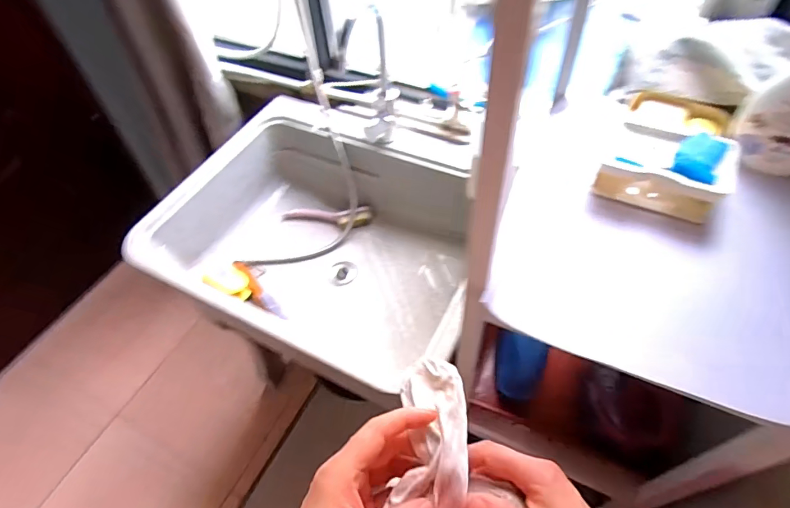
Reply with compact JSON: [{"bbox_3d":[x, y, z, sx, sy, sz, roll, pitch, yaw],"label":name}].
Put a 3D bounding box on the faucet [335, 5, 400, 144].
[{"bbox_3d":[-0.042,-0.313,0.825,0.068,0.302,0.165,3,53,9],"label":"faucet"}]

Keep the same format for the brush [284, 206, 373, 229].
[{"bbox_3d":[-0.167,-0.096,1.080,0.222,0.033,0.042,2,53,7],"label":"brush"}]

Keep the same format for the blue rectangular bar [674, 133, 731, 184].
[{"bbox_3d":[0.359,-0.115,0.509,0.045,0.014,0.070,26,59,23],"label":"blue rectangular bar"}]

